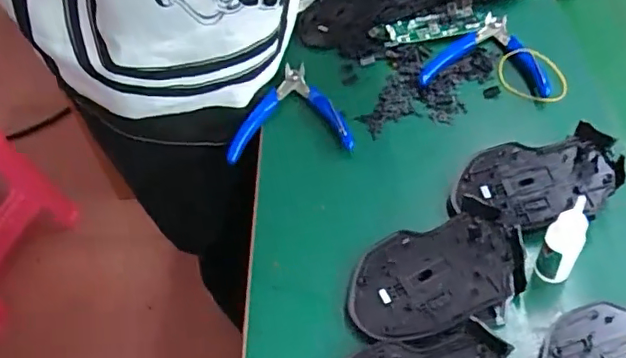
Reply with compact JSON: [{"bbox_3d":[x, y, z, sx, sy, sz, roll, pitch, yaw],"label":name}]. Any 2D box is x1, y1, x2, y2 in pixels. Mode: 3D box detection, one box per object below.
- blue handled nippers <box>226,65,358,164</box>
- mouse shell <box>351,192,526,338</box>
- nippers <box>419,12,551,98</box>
[{"bbox_3d":[-0.021,-0.066,0.504,0.106,0.016,0.114,-3,49,2],"label":"blue handled nippers"},{"bbox_3d":[0.080,0.065,0.369,0.114,0.018,0.074,-25,55,4],"label":"mouse shell"},{"bbox_3d":[0.164,-0.120,0.518,0.109,0.015,0.108,11,51,14],"label":"nippers"}]

